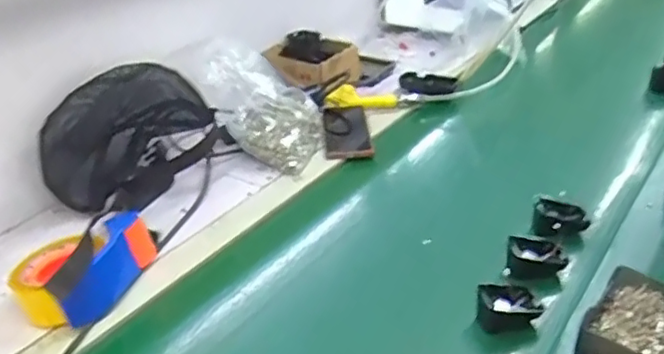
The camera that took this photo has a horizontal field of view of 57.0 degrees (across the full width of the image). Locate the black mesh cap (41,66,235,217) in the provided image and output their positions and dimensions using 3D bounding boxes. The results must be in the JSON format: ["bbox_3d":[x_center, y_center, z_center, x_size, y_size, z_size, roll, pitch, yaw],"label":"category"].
[{"bbox_3d":[-0.282,-0.067,0.890,0.262,0.171,0.152,-11,31,-15],"label":"black mesh cap"}]

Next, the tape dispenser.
[{"bbox_3d":[-0.287,0.103,0.696,0.105,0.076,0.149,10,32,21],"label":"tape dispenser"}]

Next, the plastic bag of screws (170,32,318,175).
[{"bbox_3d":[-0.102,-0.118,0.973,0.117,0.141,0.201,-27,38,-36],"label":"plastic bag of screws"}]

